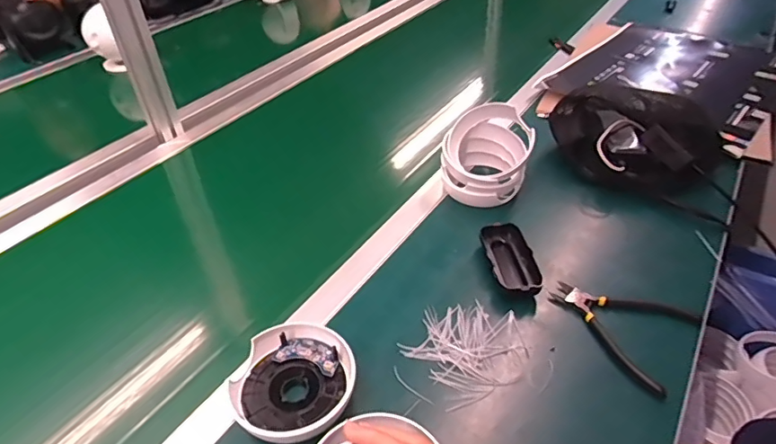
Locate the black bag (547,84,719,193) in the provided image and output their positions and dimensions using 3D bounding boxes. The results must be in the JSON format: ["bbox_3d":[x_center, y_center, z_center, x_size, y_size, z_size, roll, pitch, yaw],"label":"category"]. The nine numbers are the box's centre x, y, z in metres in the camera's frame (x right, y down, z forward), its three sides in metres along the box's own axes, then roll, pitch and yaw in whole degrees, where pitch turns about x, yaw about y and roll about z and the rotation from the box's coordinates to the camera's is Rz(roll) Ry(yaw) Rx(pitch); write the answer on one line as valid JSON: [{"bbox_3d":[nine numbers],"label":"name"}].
[{"bbox_3d":[0.369,-0.135,0.751,0.239,0.072,0.212,21,46,25],"label":"black bag"}]

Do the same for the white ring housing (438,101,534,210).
[{"bbox_3d":[0.138,-0.092,0.705,0.114,0.095,0.107,15,44,19],"label":"white ring housing"}]

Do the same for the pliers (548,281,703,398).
[{"bbox_3d":[0.245,0.107,0.541,0.139,0.009,0.121,27,49,29],"label":"pliers"}]

